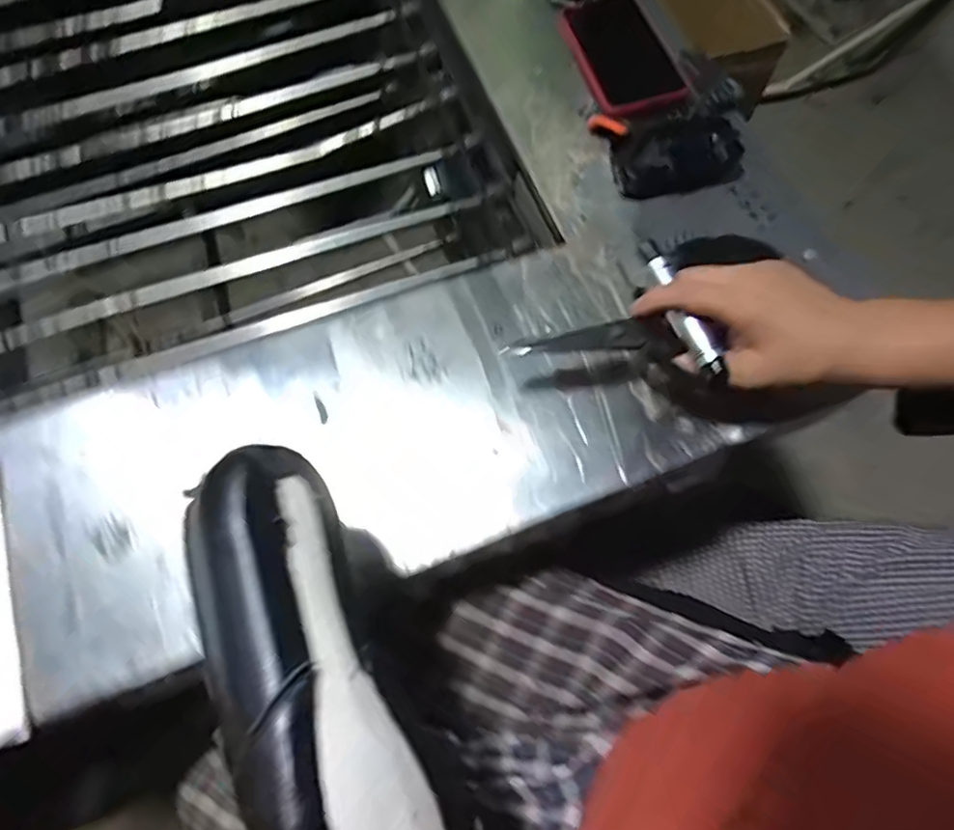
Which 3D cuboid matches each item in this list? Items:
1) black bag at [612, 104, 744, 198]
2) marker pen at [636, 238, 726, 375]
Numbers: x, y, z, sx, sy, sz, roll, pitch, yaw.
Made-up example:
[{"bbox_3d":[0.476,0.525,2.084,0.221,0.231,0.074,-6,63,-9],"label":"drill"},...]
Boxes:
[{"bbox_3d":[0.173,-0.228,0.529,0.112,0.032,0.065,-14,70,-5],"label":"black bag"},{"bbox_3d":[0.137,-0.077,0.417,0.021,0.018,0.111,-20,73,-6],"label":"marker pen"}]

